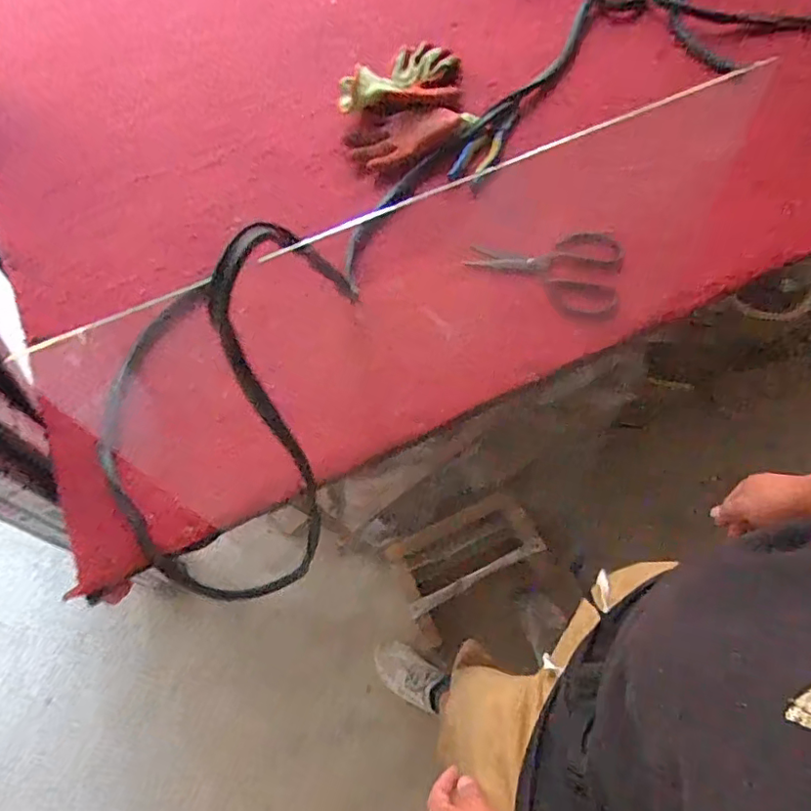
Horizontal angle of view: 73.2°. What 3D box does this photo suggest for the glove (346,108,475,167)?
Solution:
[{"bbox_3d":[0.011,-0.439,0.884,0.206,0.028,0.112,-19,70,-5],"label":"glove"}]

